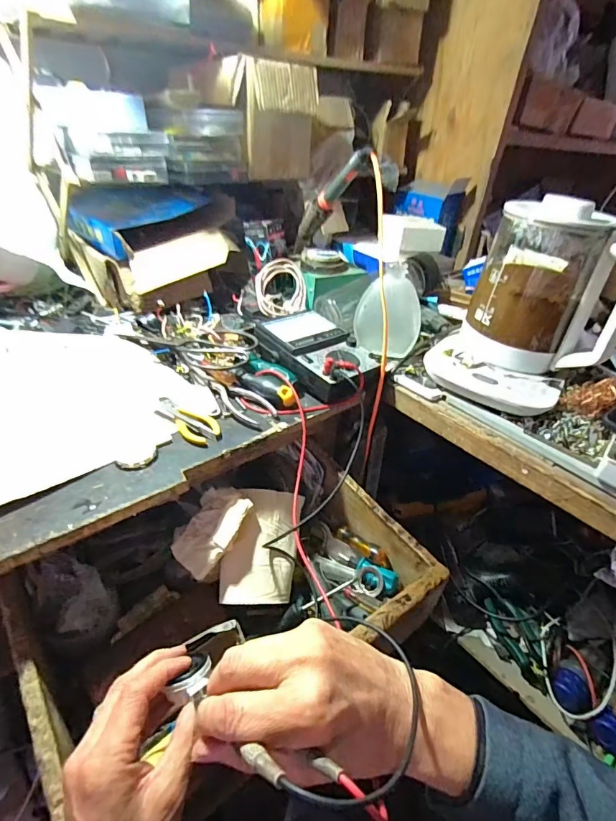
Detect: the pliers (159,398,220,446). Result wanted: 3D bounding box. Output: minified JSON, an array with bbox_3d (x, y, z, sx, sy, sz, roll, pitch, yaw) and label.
[{"bbox_3d":[-0.147,0.009,0.517,0.095,0.014,0.036,32,43,31],"label":"pliers"}]

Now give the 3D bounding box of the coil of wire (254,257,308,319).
[{"bbox_3d":[-0.048,-0.208,0.736,0.083,0.093,0.029,-4,6,-19],"label":"coil of wire"}]

